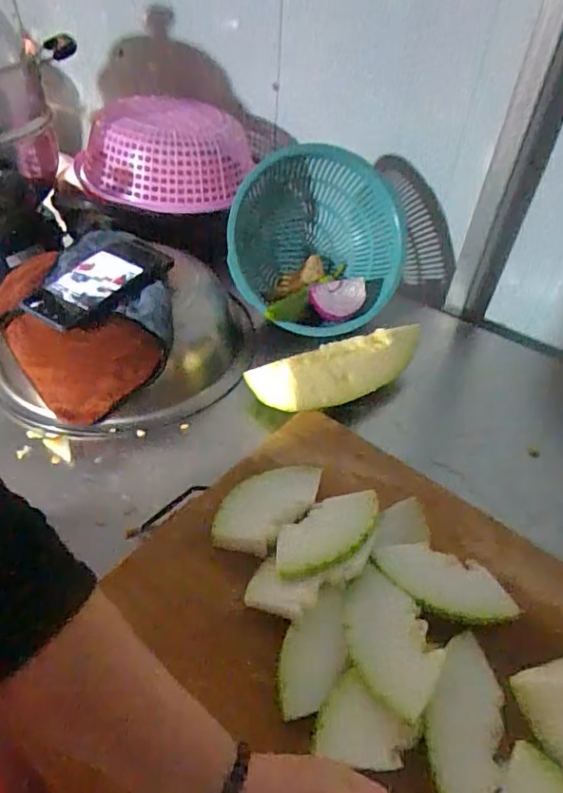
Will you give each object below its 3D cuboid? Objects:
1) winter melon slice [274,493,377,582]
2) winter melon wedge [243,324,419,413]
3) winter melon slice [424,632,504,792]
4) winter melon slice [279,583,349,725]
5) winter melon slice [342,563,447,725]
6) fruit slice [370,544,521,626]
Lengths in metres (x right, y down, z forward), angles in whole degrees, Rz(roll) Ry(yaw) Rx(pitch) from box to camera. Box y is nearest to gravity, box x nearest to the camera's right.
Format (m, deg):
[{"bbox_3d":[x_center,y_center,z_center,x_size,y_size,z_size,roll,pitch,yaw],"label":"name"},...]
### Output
[{"bbox_3d":[0.046,0.132,0.526,0.131,0.014,0.064,-26,52,-29],"label":"winter melon slice"},{"bbox_3d":[0.080,-0.032,0.707,0.238,0.059,0.087,-14,47,-19],"label":"winter melon wedge"},{"bbox_3d":[0.143,0.251,0.422,0.062,0.008,0.127,30,47,-1],"label":"winter melon slice"},{"bbox_3d":[0.028,0.212,0.457,0.051,0.012,0.106,18,60,13],"label":"winter melon slice"},{"bbox_3d":[0.090,0.204,0.459,0.068,0.013,0.117,-12,46,-18],"label":"winter melon slice"},{"bbox_3d":[0.147,0.169,0.496,0.127,0.009,0.066,17,45,12],"label":"fruit slice"}]

